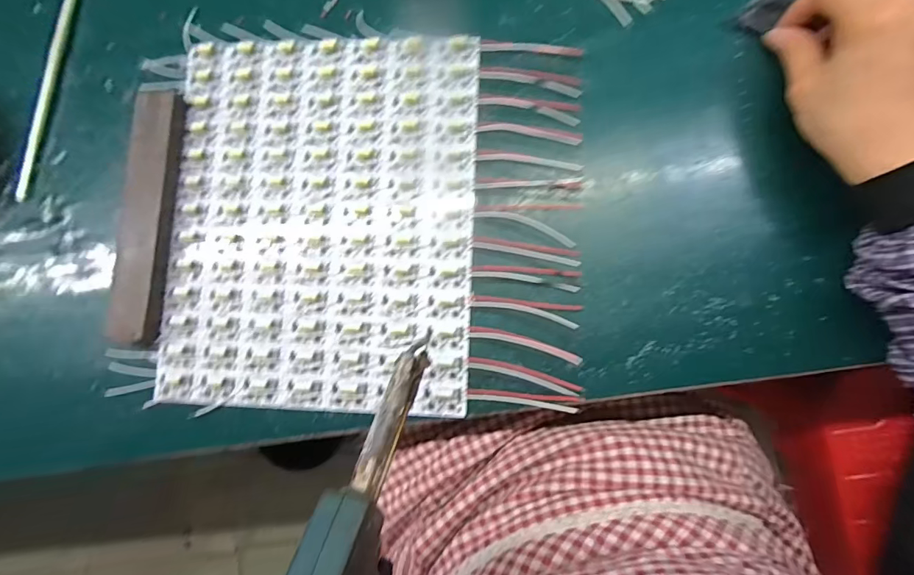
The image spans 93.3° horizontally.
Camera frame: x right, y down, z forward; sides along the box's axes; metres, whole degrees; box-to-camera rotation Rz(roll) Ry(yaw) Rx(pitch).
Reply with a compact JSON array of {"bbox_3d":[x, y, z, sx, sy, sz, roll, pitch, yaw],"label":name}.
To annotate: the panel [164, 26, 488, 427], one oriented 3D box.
[{"bbox_3d":[-0.107,-0.054,0.337,0.236,0.010,0.290,2,84,6],"label":"panel"}]

